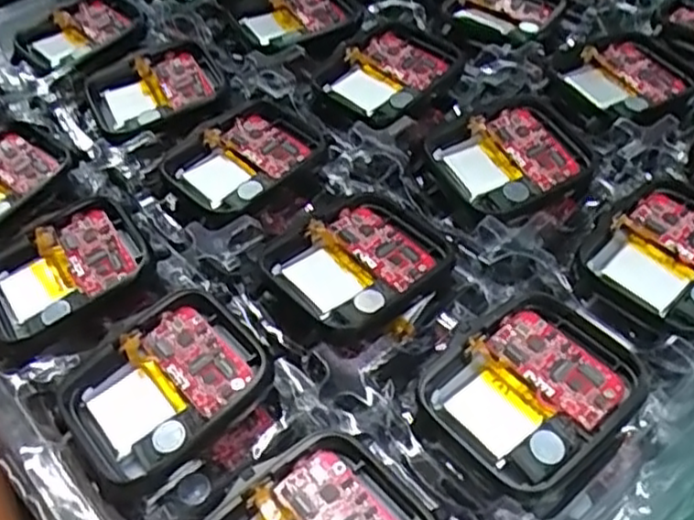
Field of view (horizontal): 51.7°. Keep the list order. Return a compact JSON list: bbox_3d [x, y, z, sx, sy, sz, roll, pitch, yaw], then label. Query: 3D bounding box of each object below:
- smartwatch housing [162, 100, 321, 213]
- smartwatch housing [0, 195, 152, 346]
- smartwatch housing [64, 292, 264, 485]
[{"bbox_3d":[-0.029,-0.029,0.217,0.036,0.014,0.043,35,59,29],"label":"smartwatch housing"},{"bbox_3d":[-0.074,0.004,0.190,0.043,0.014,0.035,-24,51,-17],"label":"smartwatch housing"},{"bbox_3d":[-0.041,0.028,0.163,0.042,0.011,0.035,-32,54,-23],"label":"smartwatch housing"}]

